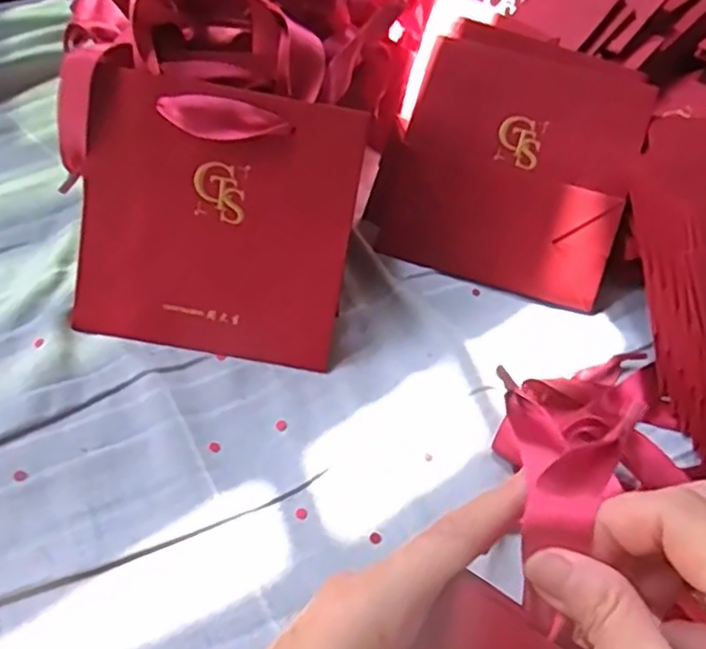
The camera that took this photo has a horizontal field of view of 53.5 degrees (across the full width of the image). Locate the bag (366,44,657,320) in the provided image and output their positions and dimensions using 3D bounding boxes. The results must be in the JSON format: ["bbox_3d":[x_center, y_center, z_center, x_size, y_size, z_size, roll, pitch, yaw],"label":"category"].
[{"bbox_3d":[0.095,-0.095,0.436,0.148,0.012,0.138,16,95,7],"label":"bag"}]

